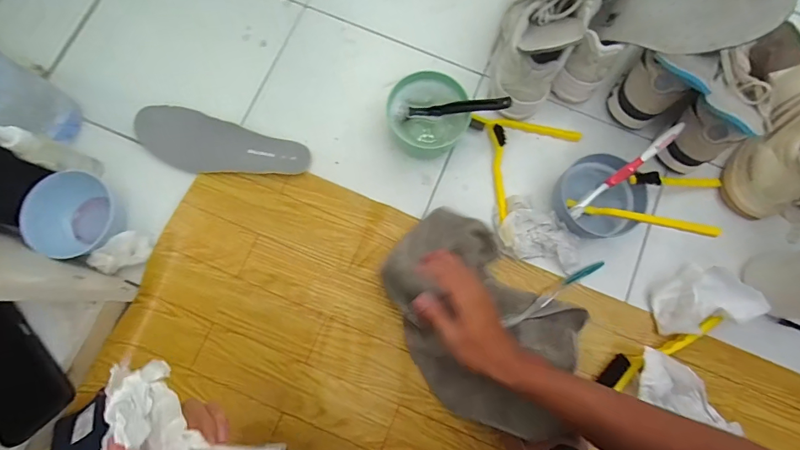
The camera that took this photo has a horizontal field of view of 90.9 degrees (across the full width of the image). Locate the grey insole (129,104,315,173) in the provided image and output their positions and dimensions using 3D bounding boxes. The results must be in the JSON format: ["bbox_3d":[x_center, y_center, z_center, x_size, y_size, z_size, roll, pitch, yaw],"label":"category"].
[{"bbox_3d":[-0.255,-0.108,0.559,0.245,0.010,0.080,17,80,2],"label":"grey insole"}]

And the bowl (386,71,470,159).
[{"bbox_3d":[0.038,-0.152,0.550,0.104,0.057,0.097,0,80,-1],"label":"bowl"}]

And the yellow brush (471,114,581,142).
[{"bbox_3d":[0.183,-0.138,0.568,0.160,0.011,0.022,8,80,1],"label":"yellow brush"}]

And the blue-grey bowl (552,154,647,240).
[{"bbox_3d":[0.265,-0.034,0.538,0.108,0.049,0.109,0,80,-1],"label":"blue-grey bowl"}]

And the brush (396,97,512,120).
[{"bbox_3d":[0.070,-0.156,0.528,0.150,0.014,0.019,-1,79,18],"label":"brush"}]

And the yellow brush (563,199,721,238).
[{"bbox_3d":[0.302,-0.010,0.503,0.169,0.021,0.012,15,79,28],"label":"yellow brush"}]

